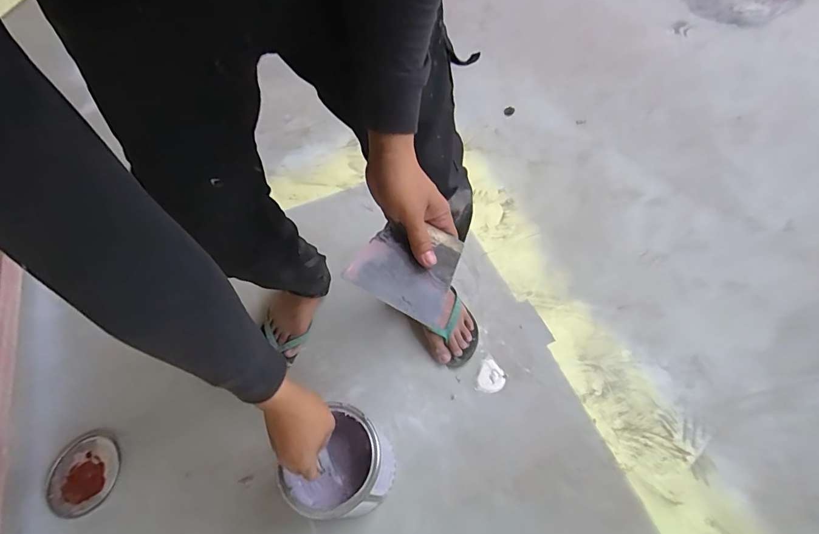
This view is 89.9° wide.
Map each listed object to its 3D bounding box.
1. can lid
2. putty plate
[{"bbox_3d":[-0.672,0.429,0.850,0.147,0.018,0.154,-17,64,-2],"label":"can lid"},{"bbox_3d":[-0.001,-0.002,0.445,0.109,0.006,0.096,26,77,1],"label":"putty plate"}]

